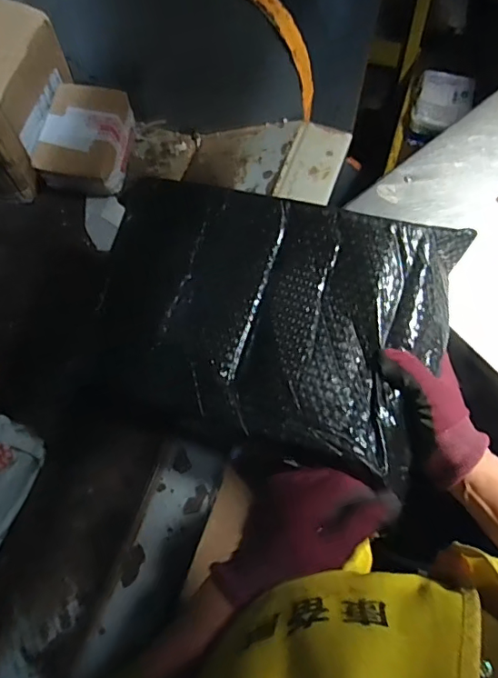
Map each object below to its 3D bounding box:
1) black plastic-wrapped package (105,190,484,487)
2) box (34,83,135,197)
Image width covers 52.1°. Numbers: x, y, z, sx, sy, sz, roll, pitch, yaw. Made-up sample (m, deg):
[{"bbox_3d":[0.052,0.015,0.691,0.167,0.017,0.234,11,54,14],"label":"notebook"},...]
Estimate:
[{"bbox_3d":[0.016,-0.022,0.457,0.316,0.043,0.232,14,71,7],"label":"black plastic-wrapped package"},{"bbox_3d":[-0.235,-0.288,0.748,0.115,0.078,0.138,10,71,6],"label":"box"}]

